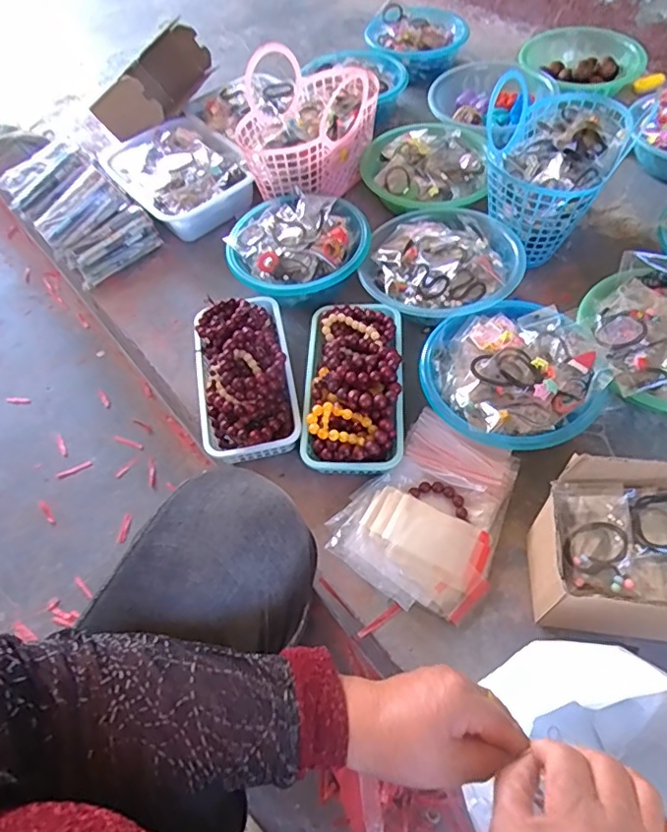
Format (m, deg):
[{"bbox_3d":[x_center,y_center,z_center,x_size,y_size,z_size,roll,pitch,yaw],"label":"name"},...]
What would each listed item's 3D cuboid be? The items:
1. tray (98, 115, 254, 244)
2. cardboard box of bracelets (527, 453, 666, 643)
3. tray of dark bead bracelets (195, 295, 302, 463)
[{"bbox_3d":[-0.280,-0.436,1.007,0.198,0.082,0.275,-33,61,-16],"label":"tray"},{"bbox_3d":[0.316,0.144,0.543,0.211,0.177,0.124,5,58,8],"label":"cardboard box of bracelets"},{"bbox_3d":[-0.125,-0.067,0.751,0.129,0.088,0.251,-12,57,-3],"label":"tray of dark bead bracelets"}]

